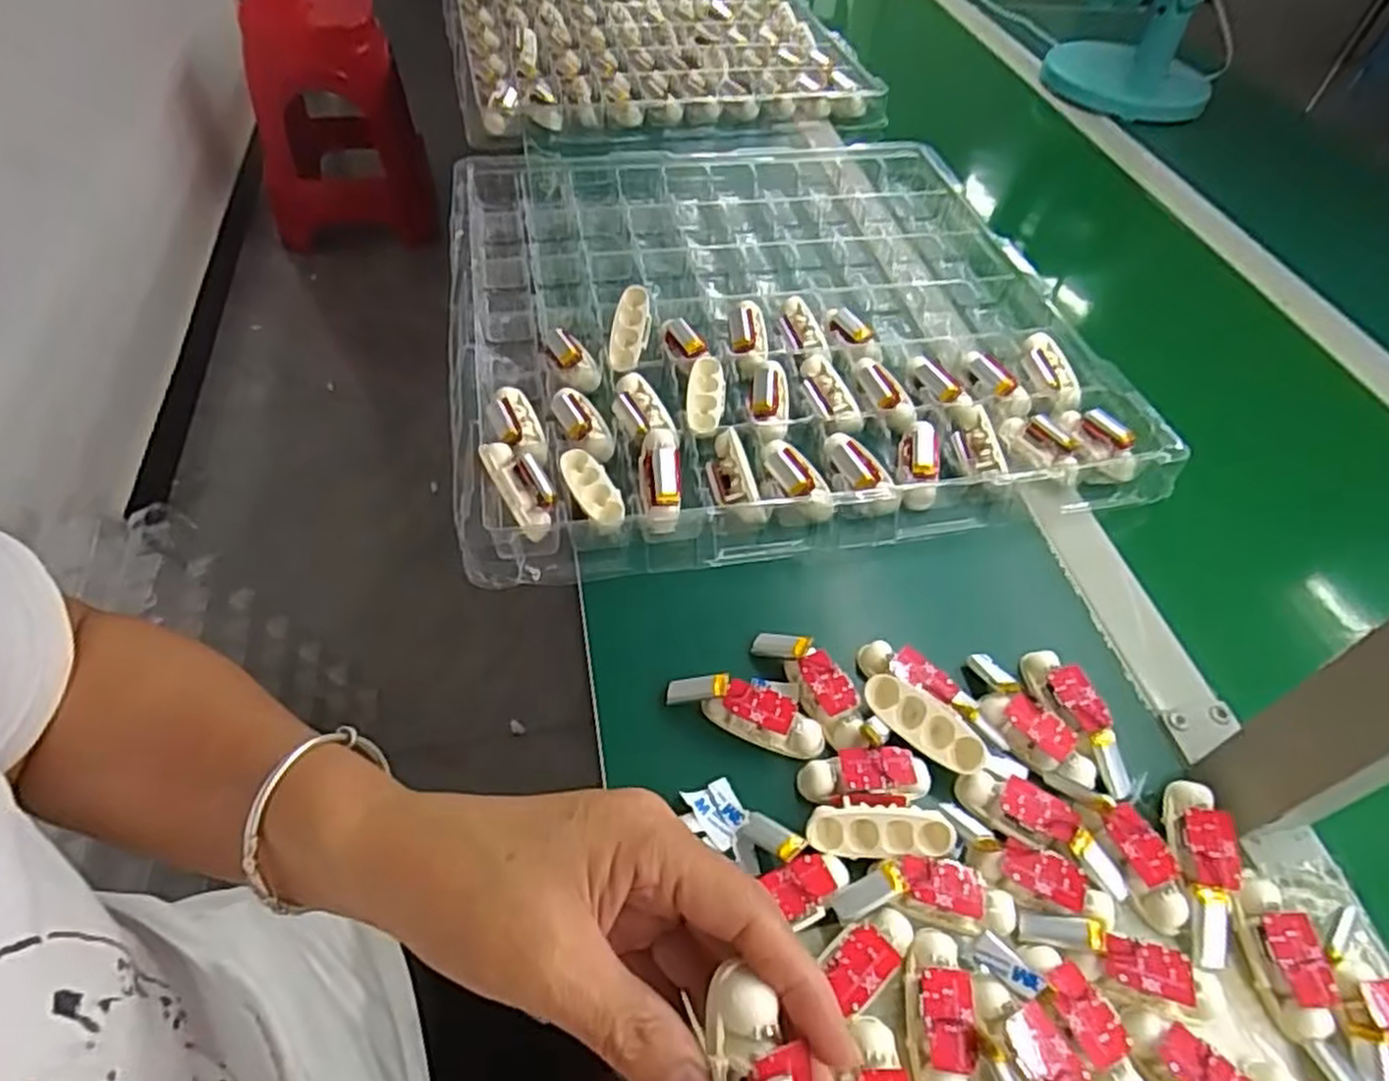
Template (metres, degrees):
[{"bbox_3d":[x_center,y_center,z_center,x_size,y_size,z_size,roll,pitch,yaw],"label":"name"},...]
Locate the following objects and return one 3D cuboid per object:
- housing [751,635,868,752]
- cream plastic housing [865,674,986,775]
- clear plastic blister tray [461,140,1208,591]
[{"bbox_3d":[0.064,0.076,0.407,0.025,0.020,0.079,-25,58,-22],"label":"housing"},{"bbox_3d":[0.115,0.091,0.385,0.064,0.012,0.023,38,58,23],"label":"cream plastic housing"},{"bbox_3d":[0.051,-0.192,0.615,0.475,0.042,0.493,-7,53,-10],"label":"clear plastic blister tray"}]

